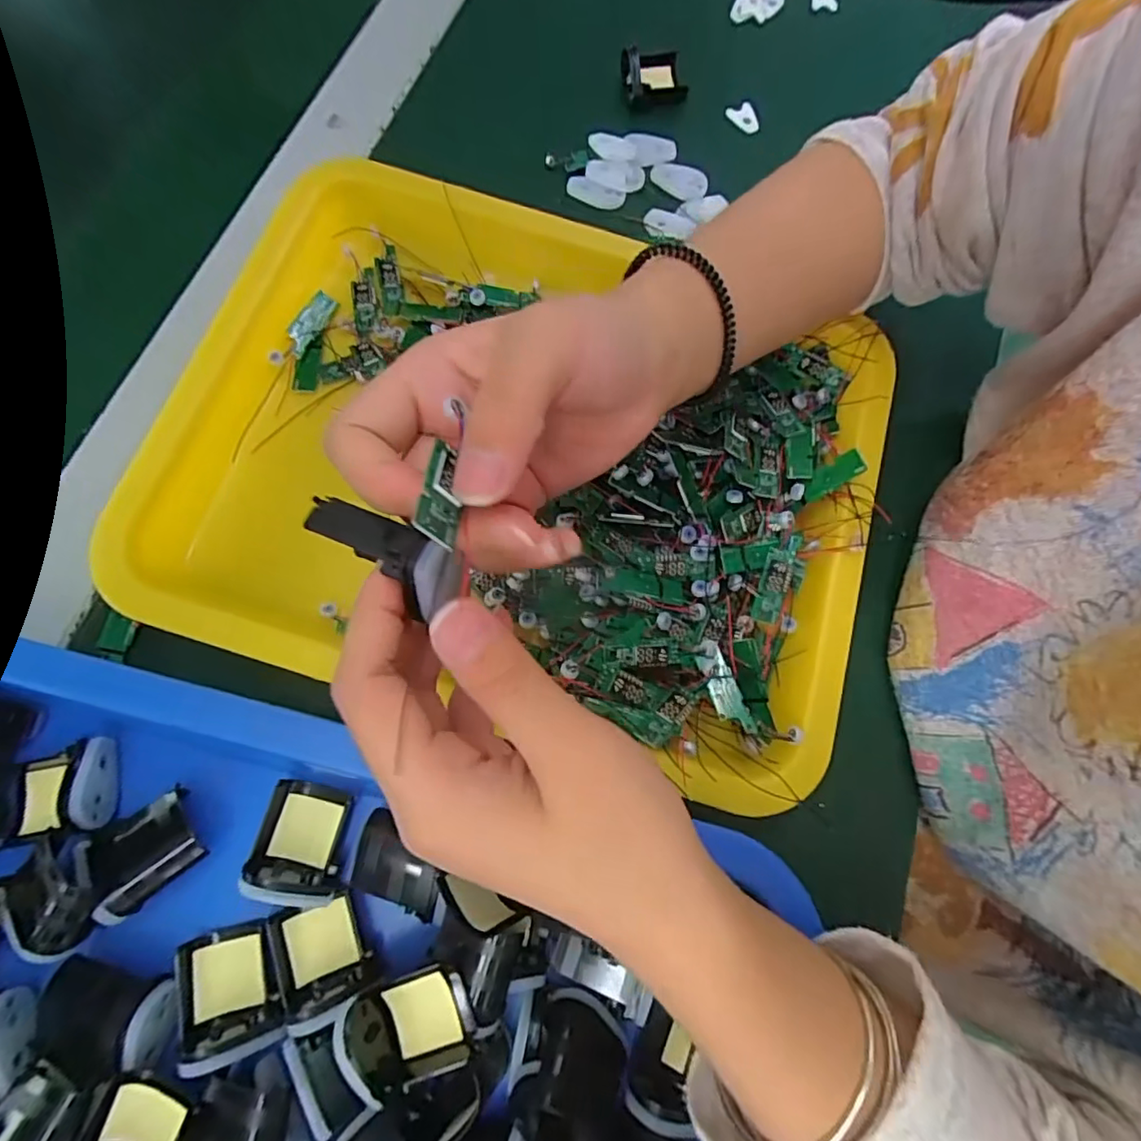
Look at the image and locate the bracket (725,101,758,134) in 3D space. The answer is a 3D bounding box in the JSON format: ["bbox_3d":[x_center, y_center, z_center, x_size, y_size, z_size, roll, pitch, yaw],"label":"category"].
[{"bbox_3d":[0.115,-0.304,0.382,0.024,0.016,0.006,16,74,1],"label":"bracket"}]

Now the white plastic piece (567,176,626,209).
[{"bbox_3d":[0.015,-0.232,0.353,0.037,0.006,0.014,28,75,5],"label":"white plastic piece"}]

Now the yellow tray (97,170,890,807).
[{"bbox_3d":[-0.029,-0.062,0.281,0.352,0.040,0.261,17,74,2],"label":"yellow tray"}]

